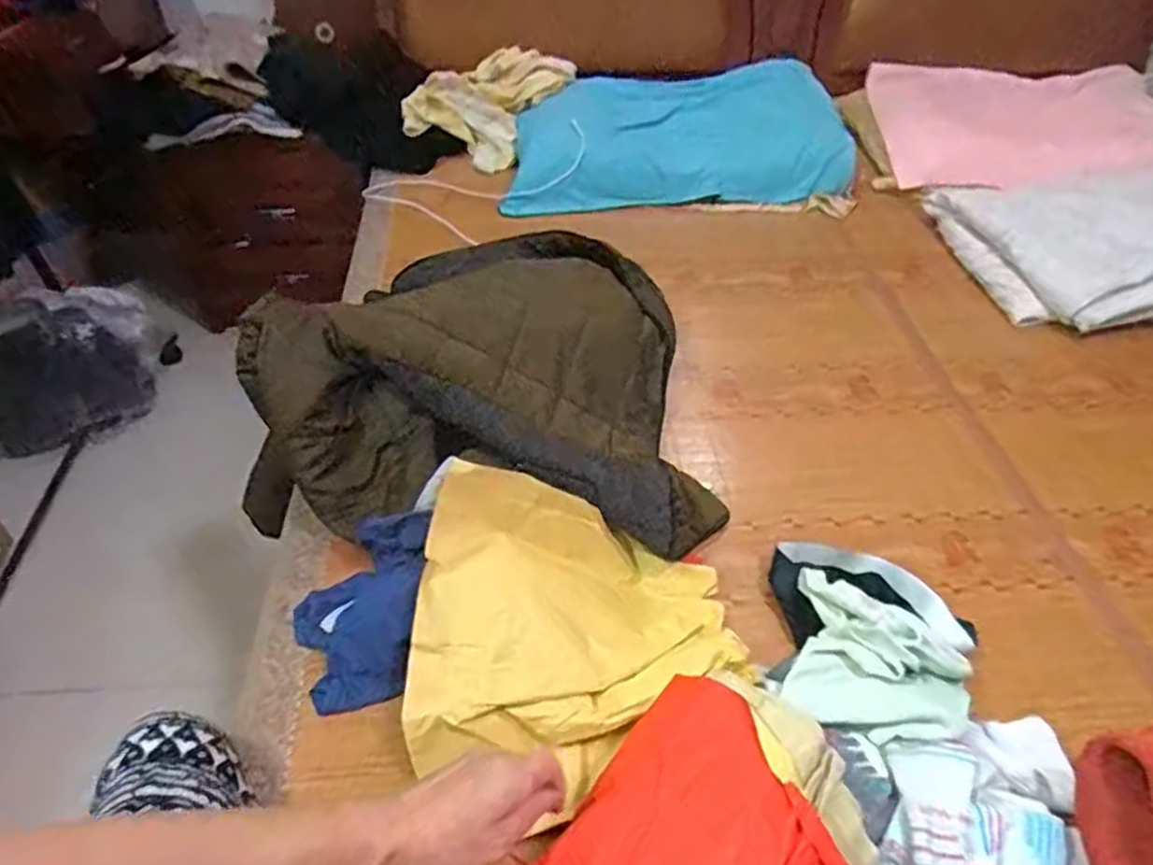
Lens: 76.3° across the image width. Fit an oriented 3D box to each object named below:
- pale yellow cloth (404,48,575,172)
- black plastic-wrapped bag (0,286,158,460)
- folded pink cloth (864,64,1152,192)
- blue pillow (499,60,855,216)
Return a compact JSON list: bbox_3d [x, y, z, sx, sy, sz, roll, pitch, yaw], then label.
[{"bbox_3d":[-0.182,-0.685,1.490,0.230,0.059,0.310,35,84,4],"label":"pale yellow cloth"},{"bbox_3d":[-1.014,-0.120,1.417,0.385,0.288,0.164,-31,52,-29],"label":"black plastic-wrapped bag"},{"bbox_3d":[0.930,-0.626,1.497,0.594,0.029,0.396,-3,63,4],"label":"folded pink cloth"},{"bbox_3d":[0.200,-0.577,1.436,0.660,0.145,0.294,-5,44,-6],"label":"blue pillow"}]

